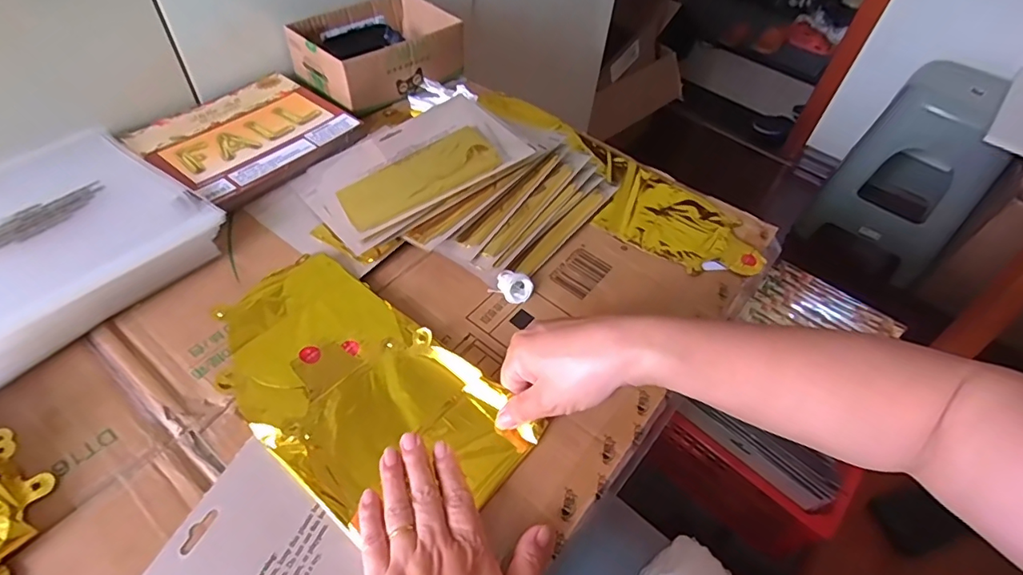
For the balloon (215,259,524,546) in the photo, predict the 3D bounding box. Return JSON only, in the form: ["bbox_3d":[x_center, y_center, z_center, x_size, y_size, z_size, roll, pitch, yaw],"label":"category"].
[{"bbox_3d":[-0.121,0.072,0.396,0.259,0.016,0.137,37,59,20],"label":"balloon"}]

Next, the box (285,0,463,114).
[{"bbox_3d":[-0.170,-0.310,0.679,0.143,0.067,0.191,35,56,23],"label":"box"}]

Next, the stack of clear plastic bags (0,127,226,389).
[{"bbox_3d":[-0.404,-0.041,0.445,0.250,0.033,0.226,33,55,21],"label":"stack of clear plastic bags"}]

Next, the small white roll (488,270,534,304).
[{"bbox_3d":[0.002,-0.001,0.460,0.032,0.017,0.028,18,51,10],"label":"small white roll"}]

